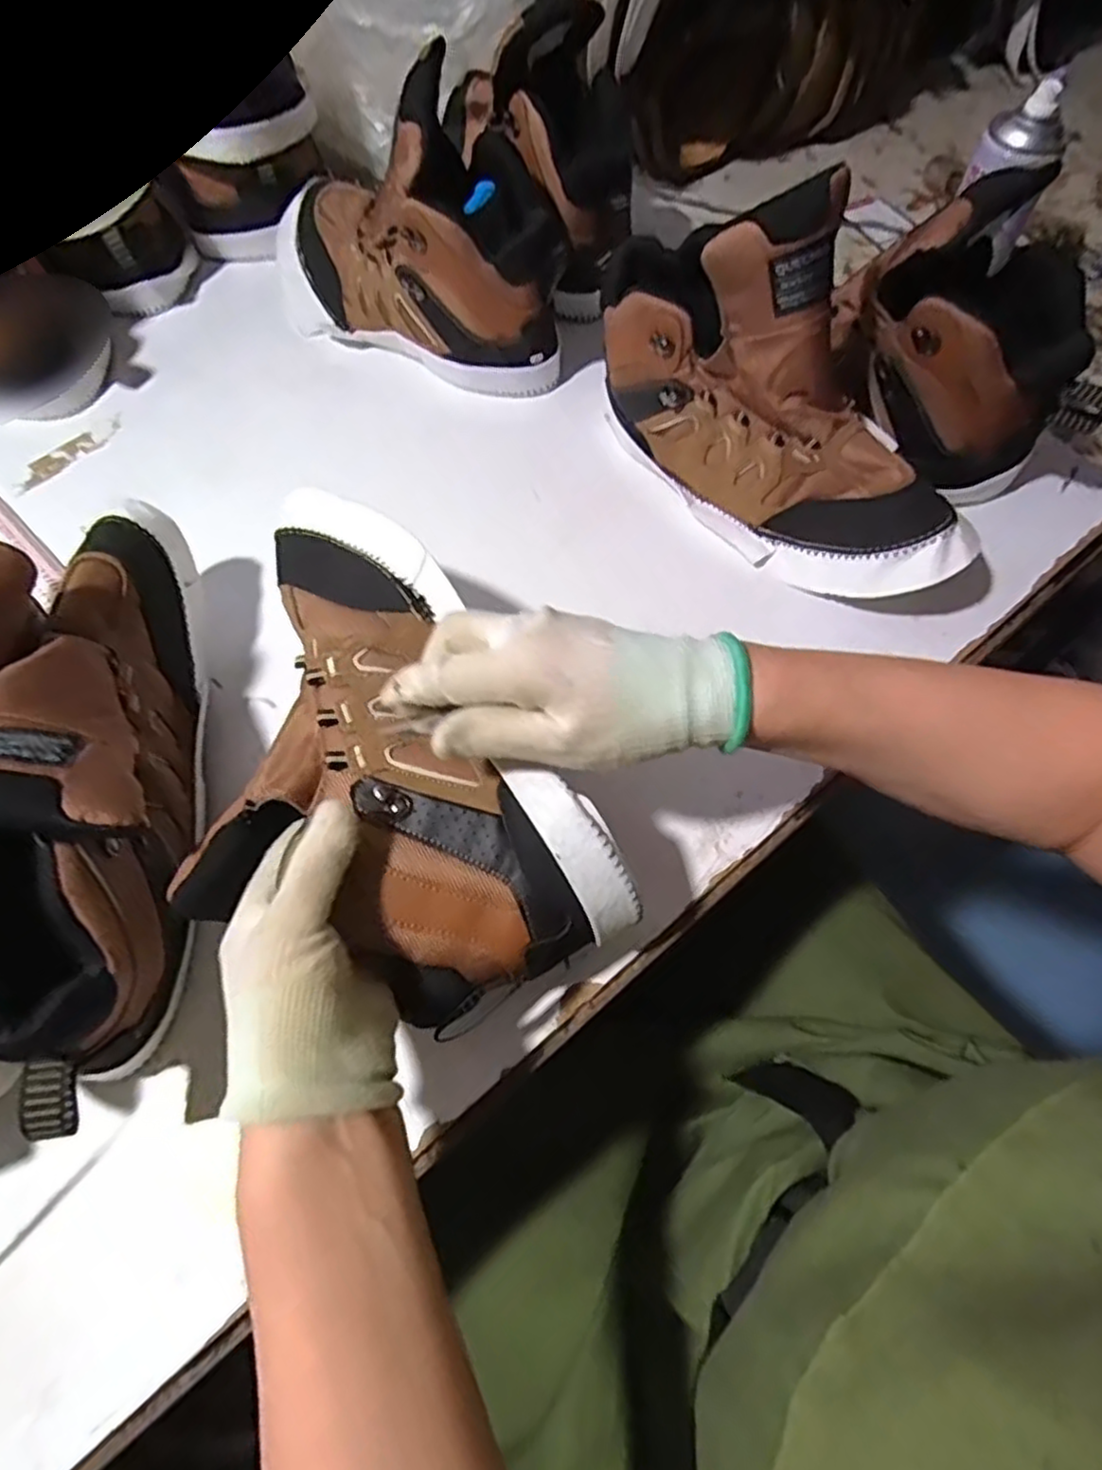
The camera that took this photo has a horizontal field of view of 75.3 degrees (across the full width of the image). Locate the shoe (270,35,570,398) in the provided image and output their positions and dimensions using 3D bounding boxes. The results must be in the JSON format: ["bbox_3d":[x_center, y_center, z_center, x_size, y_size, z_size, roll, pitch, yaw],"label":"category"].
[{"bbox_3d":[-0.119,-0.391,0.549,0.290,0.154,0.110,23,66,11],"label":"shoe"}]

